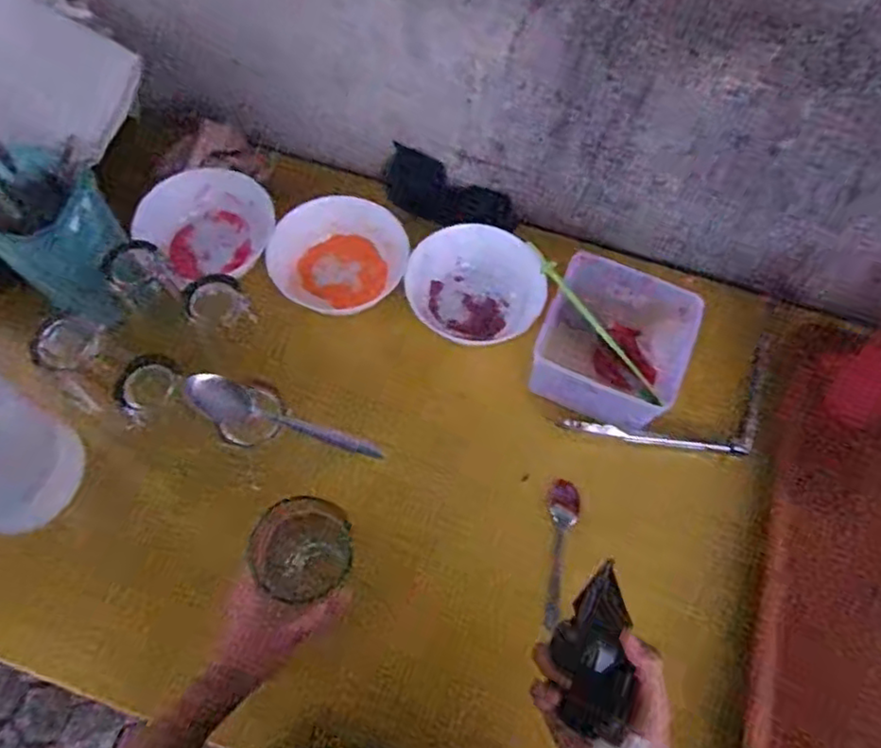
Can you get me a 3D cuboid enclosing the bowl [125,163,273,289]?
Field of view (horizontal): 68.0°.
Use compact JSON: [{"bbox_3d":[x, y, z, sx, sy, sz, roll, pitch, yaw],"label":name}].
[{"bbox_3d":[-0.247,-0.156,0.718,0.131,0.069,0.116,30,70,10],"label":"bowl"}]

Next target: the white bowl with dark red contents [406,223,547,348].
[{"bbox_3d":[0.041,-0.096,0.707,0.139,0.050,0.115,23,69,7],"label":"white bowl with dark red contents"}]

